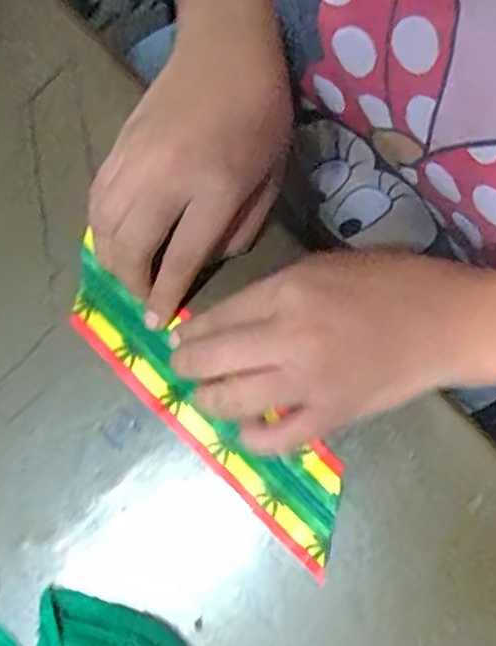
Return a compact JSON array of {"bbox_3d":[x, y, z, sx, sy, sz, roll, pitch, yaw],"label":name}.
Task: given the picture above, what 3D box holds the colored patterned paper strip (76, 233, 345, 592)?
[{"bbox_3d":[-0.022,0.036,0.317,0.183,0.006,0.043,43,79,9],"label":"colored patterned paper strip"}]

